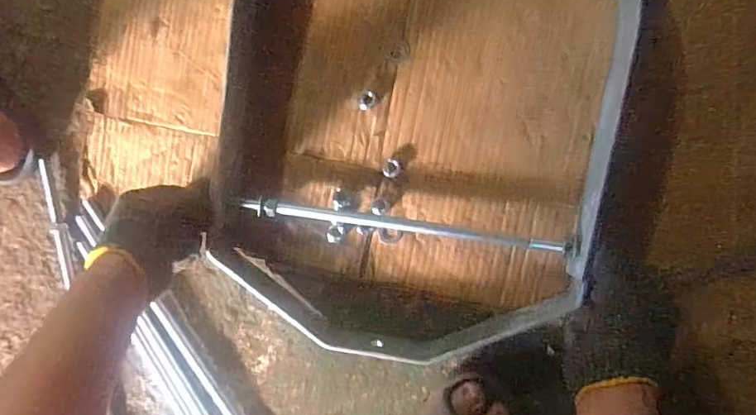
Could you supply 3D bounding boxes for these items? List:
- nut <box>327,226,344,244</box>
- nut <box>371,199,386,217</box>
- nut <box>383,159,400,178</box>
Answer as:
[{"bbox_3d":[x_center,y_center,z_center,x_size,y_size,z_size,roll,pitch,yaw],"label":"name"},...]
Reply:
[{"bbox_3d":[-0.046,0.029,0.513,0.017,0.004,0.020,18,99,4],"label":"nut"},{"bbox_3d":[0.001,0.000,0.505,0.015,0.005,0.017,7,98,6],"label":"nut"},{"bbox_3d":[0.015,-0.040,0.500,0.017,0.011,0.019,33,100,2],"label":"nut"}]

